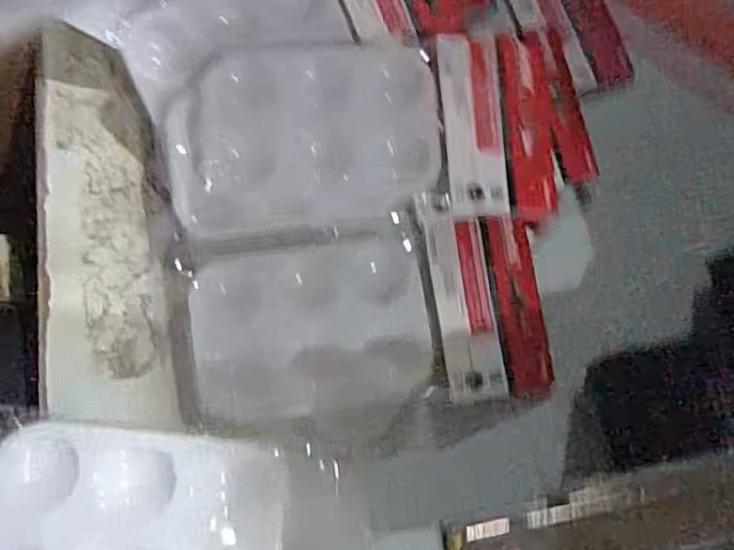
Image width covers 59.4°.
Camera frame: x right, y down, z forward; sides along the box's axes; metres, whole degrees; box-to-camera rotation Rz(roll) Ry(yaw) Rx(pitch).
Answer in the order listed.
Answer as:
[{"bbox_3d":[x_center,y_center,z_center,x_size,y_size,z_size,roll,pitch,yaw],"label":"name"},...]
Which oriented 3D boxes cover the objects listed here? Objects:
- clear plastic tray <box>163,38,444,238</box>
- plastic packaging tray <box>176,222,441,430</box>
[{"bbox_3d":[-0.004,-0.080,0.349,0.208,0.033,0.103,-3,73,-4],"label":"clear plastic tray"},{"bbox_3d":[0.002,0.024,0.350,0.189,0.036,0.098,-5,74,-4],"label":"plastic packaging tray"}]

